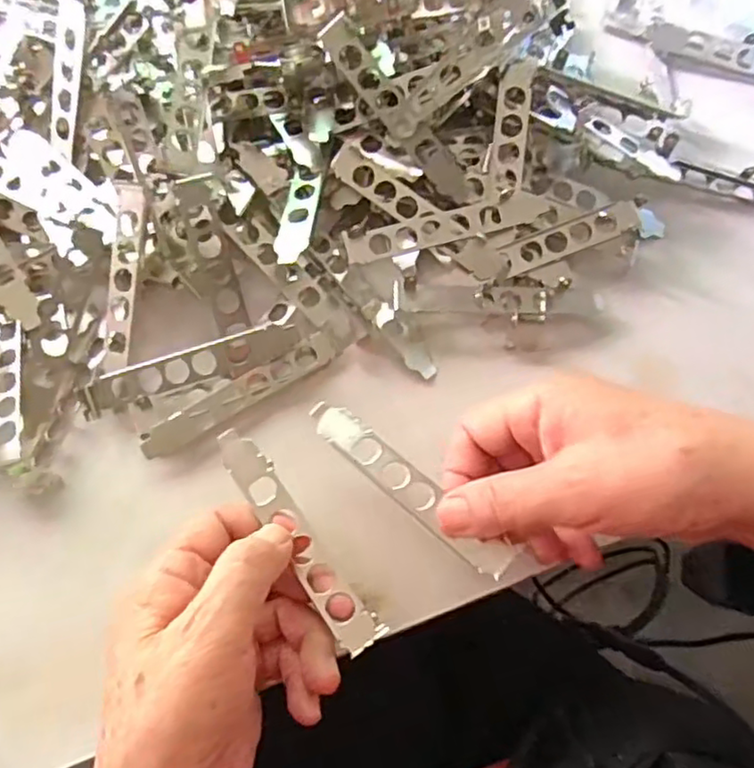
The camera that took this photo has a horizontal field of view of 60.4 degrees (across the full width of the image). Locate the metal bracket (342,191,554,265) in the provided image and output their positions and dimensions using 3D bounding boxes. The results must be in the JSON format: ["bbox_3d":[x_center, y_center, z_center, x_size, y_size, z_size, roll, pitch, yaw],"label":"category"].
[{"bbox_3d":[0.042,-0.090,0.374,0.121,0.011,0.019,-14,87,-6],"label":"metal bracket"}]

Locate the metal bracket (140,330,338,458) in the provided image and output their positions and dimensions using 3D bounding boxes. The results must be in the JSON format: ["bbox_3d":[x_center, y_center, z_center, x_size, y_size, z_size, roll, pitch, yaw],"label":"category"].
[{"bbox_3d":[-0.074,0.006,0.359,0.116,0.011,0.017,-31,78,-8],"label":"metal bracket"}]

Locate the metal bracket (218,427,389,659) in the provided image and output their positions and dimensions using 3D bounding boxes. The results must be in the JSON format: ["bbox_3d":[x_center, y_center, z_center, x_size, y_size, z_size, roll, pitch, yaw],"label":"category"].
[{"bbox_3d":[-0.038,0.069,0.300,0.019,0.006,0.118,-35,71,-9],"label":"metal bracket"}]

